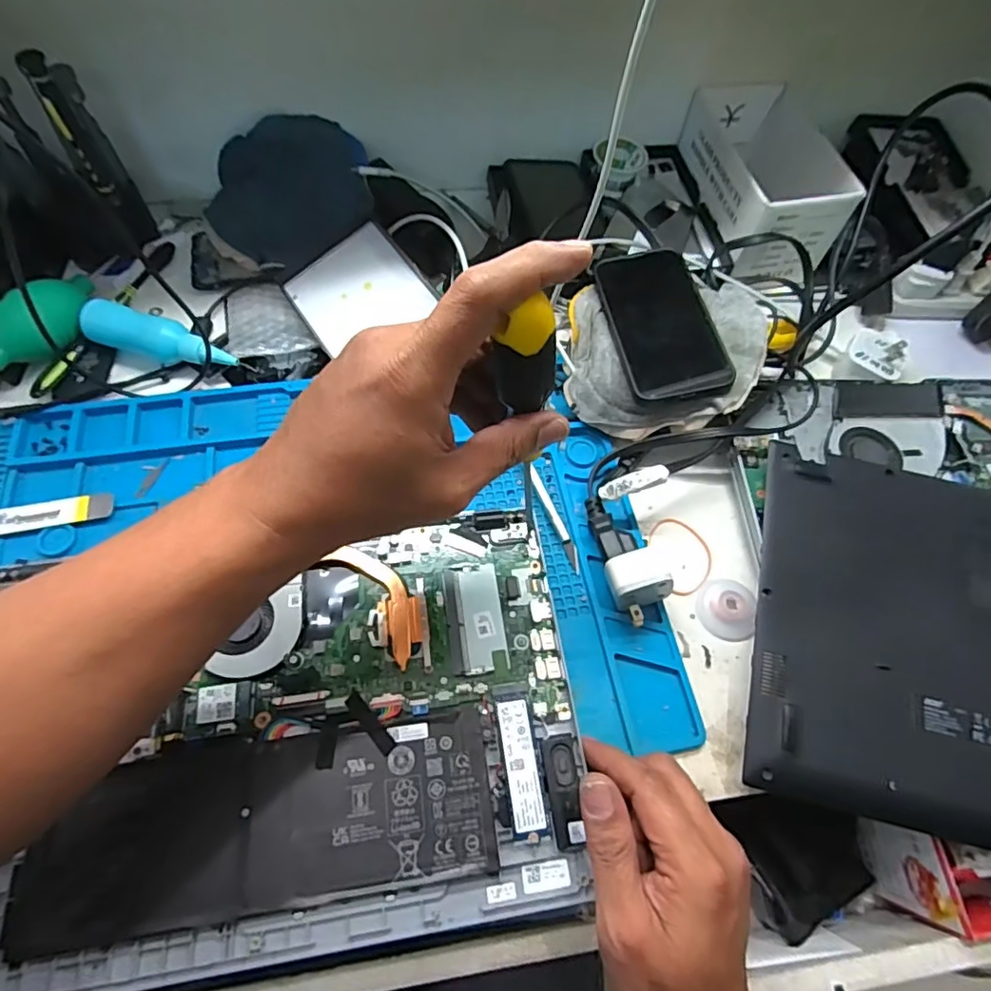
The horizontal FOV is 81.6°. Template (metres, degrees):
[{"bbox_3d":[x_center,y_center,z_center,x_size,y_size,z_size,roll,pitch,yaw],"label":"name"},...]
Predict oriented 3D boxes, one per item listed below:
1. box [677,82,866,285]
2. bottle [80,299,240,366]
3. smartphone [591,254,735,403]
[{"bbox_3d":[0.256,-0.304,0.552,0.110,0.075,0.192,-6,63,-6],"label":"box"},{"bbox_3d":[-0.265,-0.119,0.459,0.121,0.040,0.041,18,62,7],"label":"bottle"},{"bbox_3d":[0.129,-0.138,0.447,0.073,0.010,0.143,-7,63,-7],"label":"smartphone"}]

